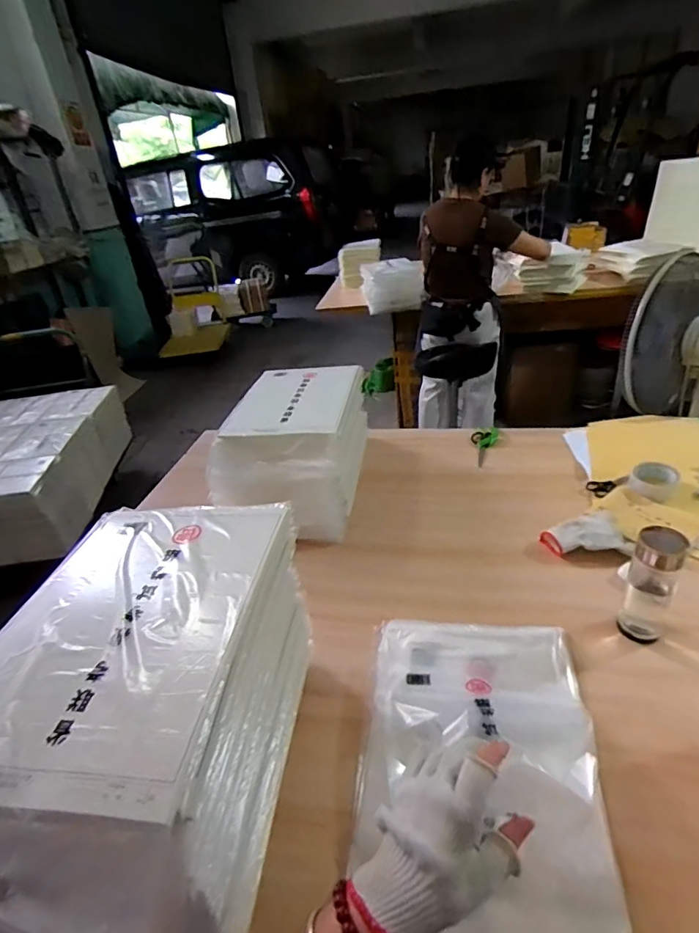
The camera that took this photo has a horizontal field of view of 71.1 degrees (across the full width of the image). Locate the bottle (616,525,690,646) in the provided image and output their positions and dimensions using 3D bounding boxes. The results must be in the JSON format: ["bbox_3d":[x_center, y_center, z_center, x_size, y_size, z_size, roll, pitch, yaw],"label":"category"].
[{"bbox_3d":[0.461,0.184,0.749,0.065,0.182,0.057,15,39,31],"label":"bottle"}]

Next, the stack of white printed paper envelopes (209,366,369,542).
[{"bbox_3d":[-0.130,-0.037,1.229,0.295,0.245,0.475,1,34,13],"label":"stack of white printed paper envelopes"}]

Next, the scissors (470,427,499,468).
[{"bbox_3d":[0.361,-0.056,1.322,0.069,0.007,0.201,6,35,20],"label":"scissors"}]

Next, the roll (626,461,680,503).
[{"bbox_3d":[0.652,0.028,1.050,0.083,0.036,0.094,24,44,39],"label":"roll"}]

